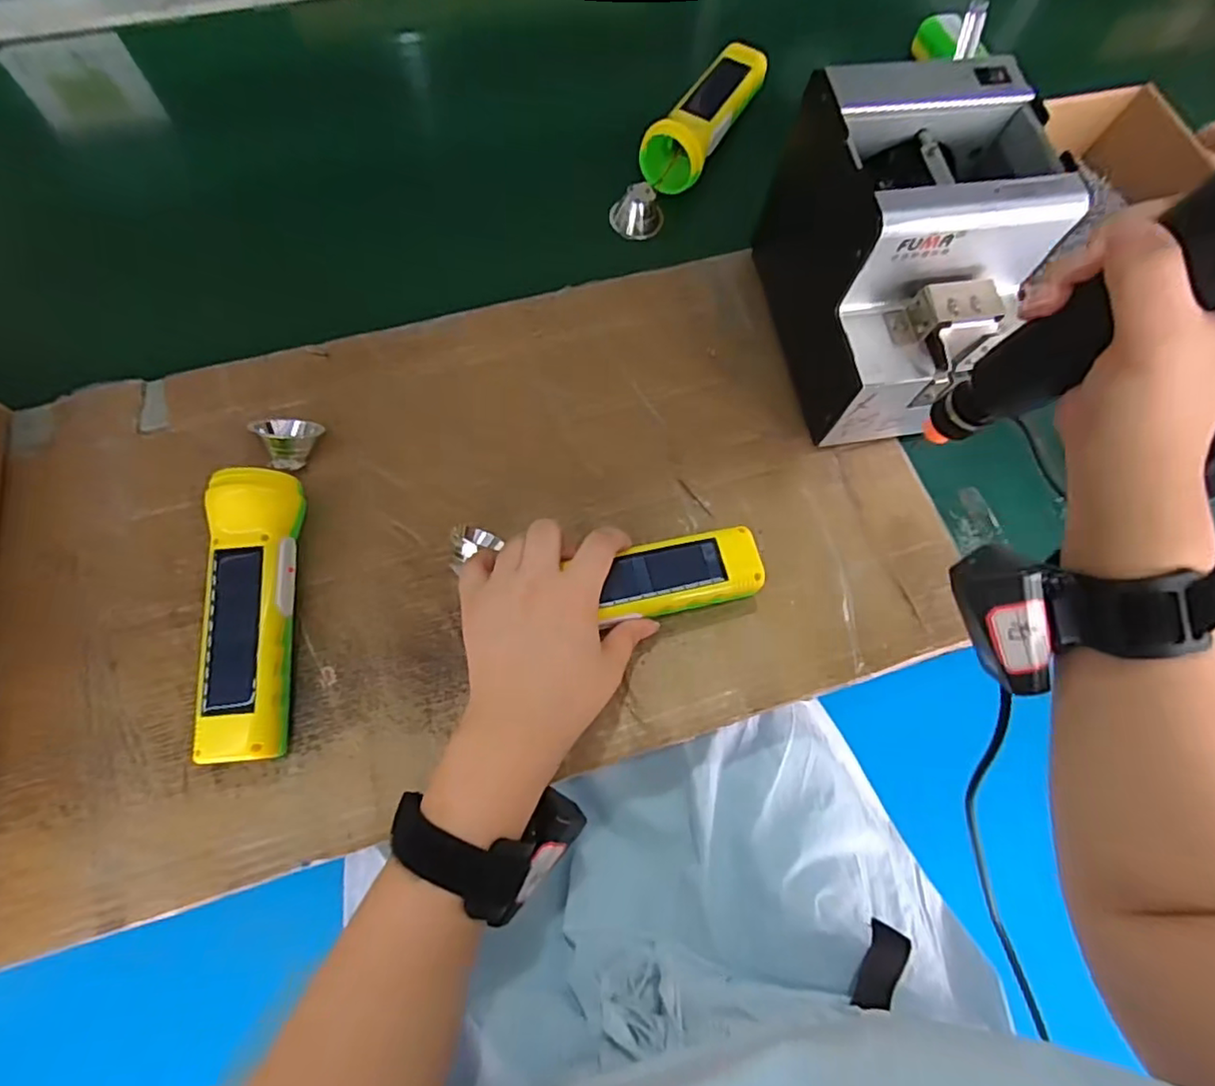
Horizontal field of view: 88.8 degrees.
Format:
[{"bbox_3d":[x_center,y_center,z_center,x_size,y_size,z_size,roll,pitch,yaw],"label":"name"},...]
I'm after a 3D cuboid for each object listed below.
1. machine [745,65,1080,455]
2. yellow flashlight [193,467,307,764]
[{"bbox_3d":[0.195,-0.181,0.407,0.127,0.152,0.175,-7,71,-5],"label":"machine"},{"bbox_3d":[-0.206,0.040,0.361,0.042,0.049,0.161,-2,70,-3],"label":"yellow flashlight"}]

